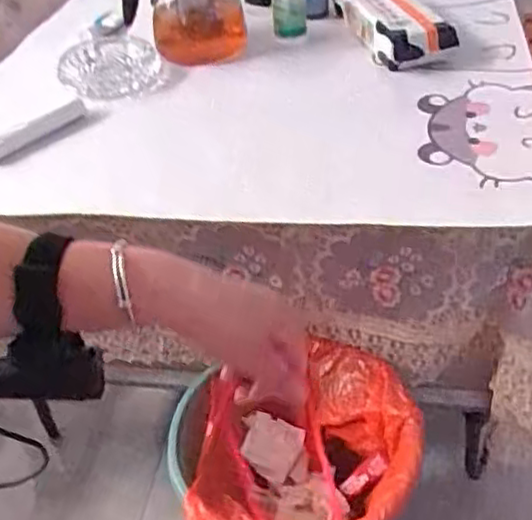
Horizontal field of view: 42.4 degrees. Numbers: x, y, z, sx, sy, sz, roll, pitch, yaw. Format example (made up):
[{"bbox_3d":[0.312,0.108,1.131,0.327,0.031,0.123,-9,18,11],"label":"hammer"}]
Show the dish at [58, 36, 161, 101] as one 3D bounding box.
[{"bbox_3d":[-0.217,-0.275,0.966,0.131,0.023,0.186,-6,40,0],"label":"dish"}]

